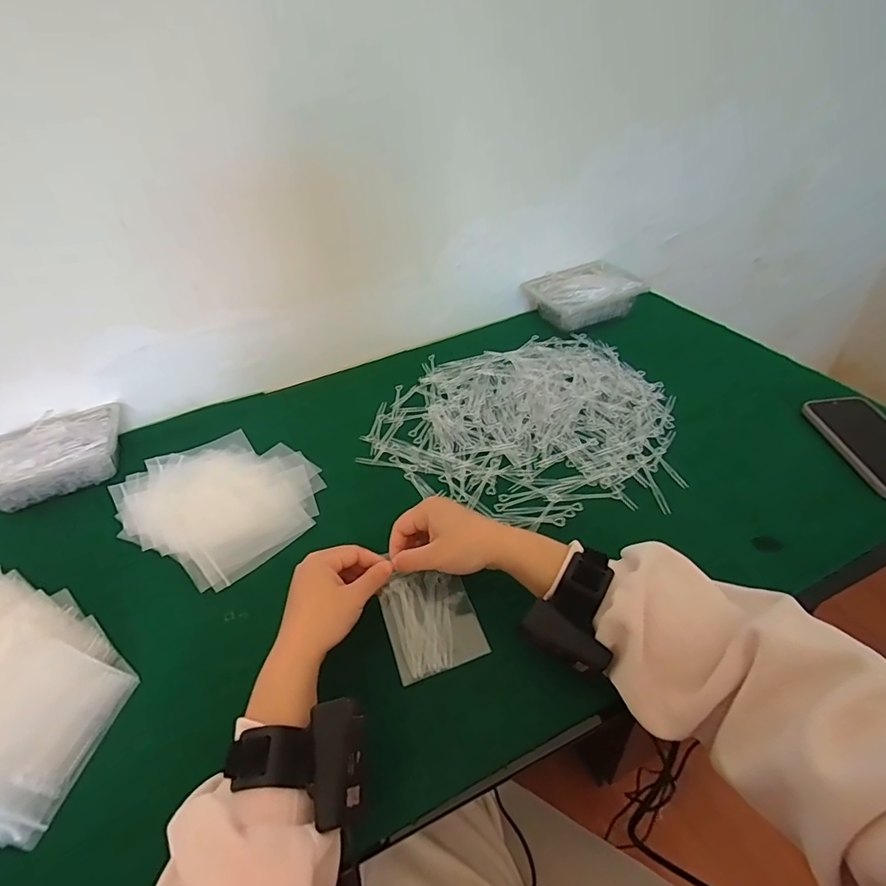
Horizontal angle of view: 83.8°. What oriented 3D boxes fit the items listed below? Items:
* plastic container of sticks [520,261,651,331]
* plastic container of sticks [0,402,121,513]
[{"bbox_3d":[0.247,-0.257,0.854,0.174,0.067,0.139,-20,43,-15],"label":"plastic container of sticks"},{"bbox_3d":[-0.522,0.018,0.657,0.183,0.051,0.113,-22,43,-17],"label":"plastic container of sticks"}]

